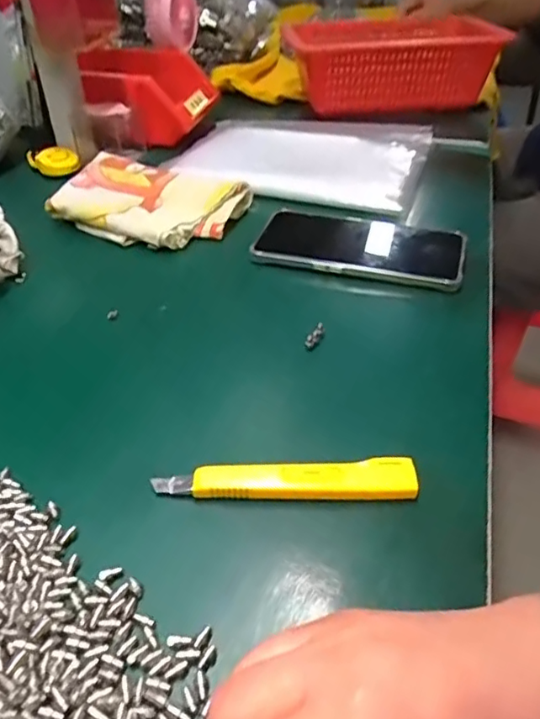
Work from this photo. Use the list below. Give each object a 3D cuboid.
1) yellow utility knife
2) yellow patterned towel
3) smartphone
[{"bbox_3d":[0.008,0.063,0.288,0.132,0.011,0.020,-2,41,-1],"label":"yellow utility knife"},{"bbox_3d":[-0.112,-0.148,0.518,0.158,0.025,0.102,17,44,19],"label":"yellow patterned towel"},{"bbox_3d":[0.073,-0.096,0.467,0.165,0.010,0.085,11,43,13],"label":"smartphone"}]

